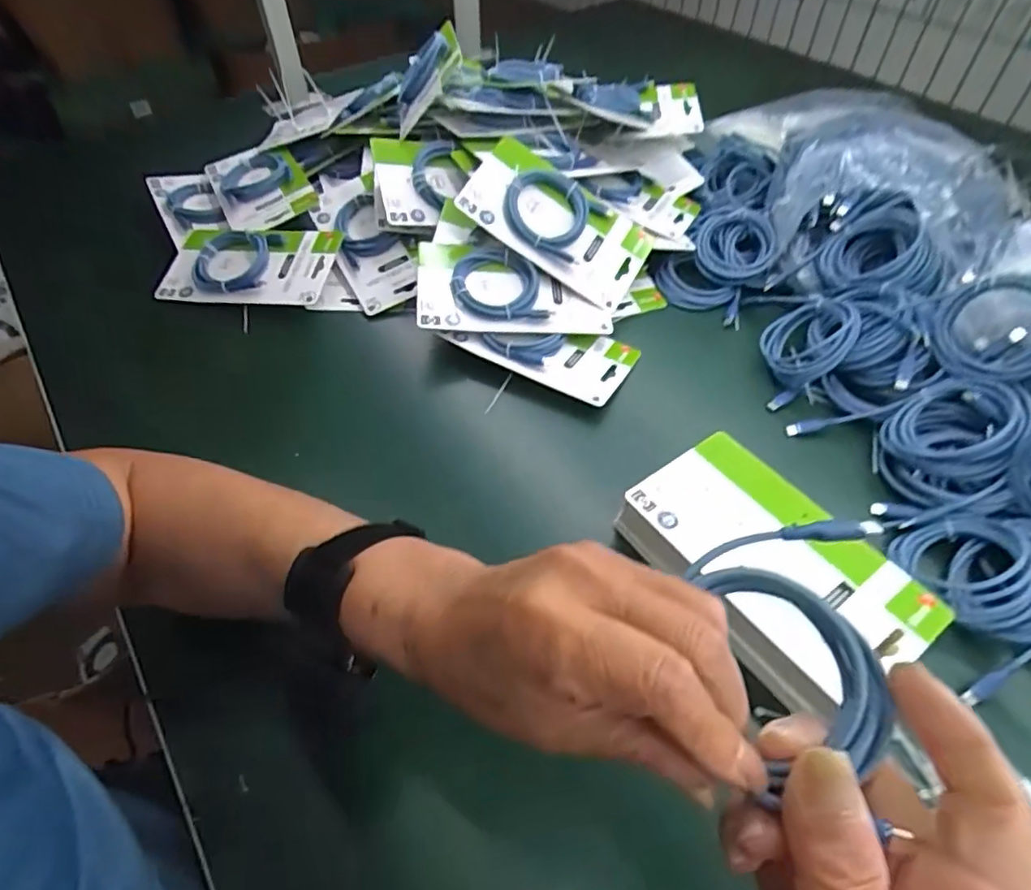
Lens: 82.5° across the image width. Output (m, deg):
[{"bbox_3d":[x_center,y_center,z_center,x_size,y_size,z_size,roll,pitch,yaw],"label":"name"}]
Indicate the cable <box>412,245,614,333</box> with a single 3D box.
[{"bbox_3d":[-0.002,-0.147,0.555,0.180,0.021,0.099,4,65,-5],"label":"cable"}]

